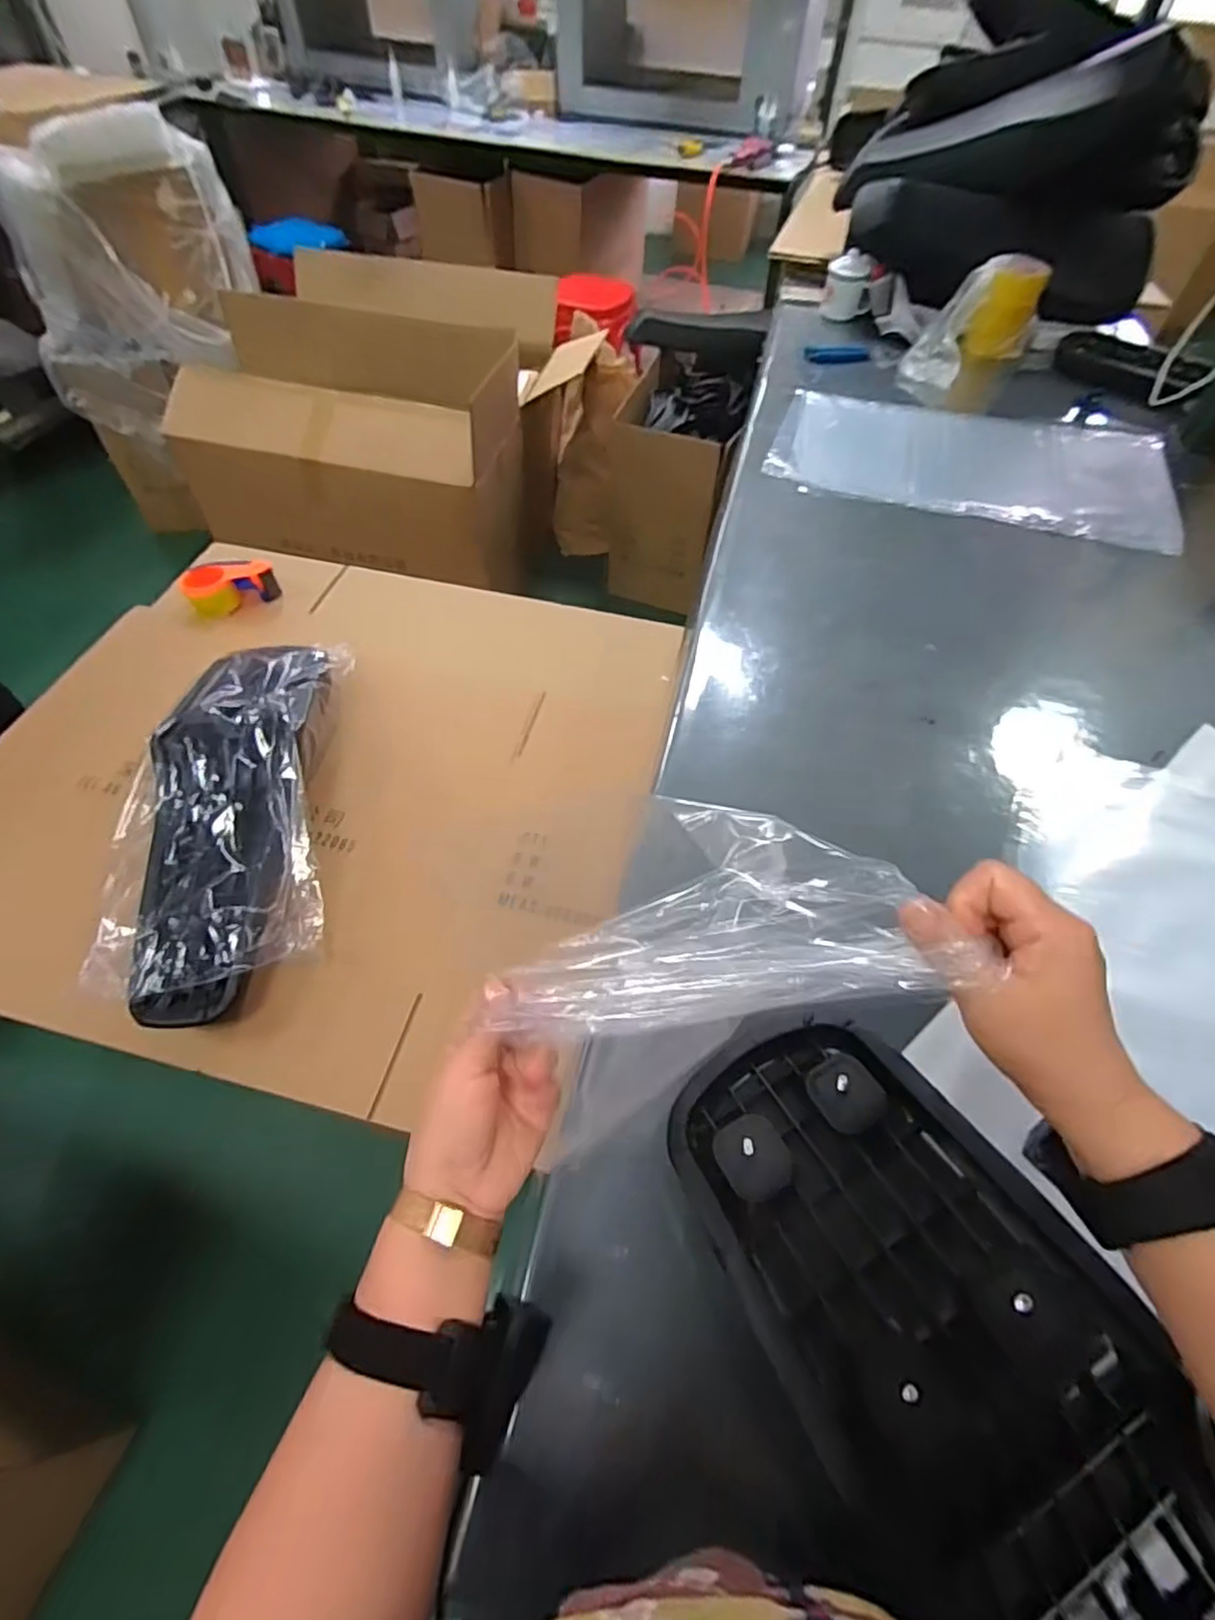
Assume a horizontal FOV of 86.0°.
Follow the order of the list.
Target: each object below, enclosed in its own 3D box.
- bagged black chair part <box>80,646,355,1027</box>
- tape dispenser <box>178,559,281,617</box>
[{"bbox_3d":[-0.519,-0.004,0.888,0.253,0.125,0.561,-6,57,-6],"label":"bagged black chair part"},{"bbox_3d":[-0.688,-0.412,1.191,0.152,0.061,0.076,-22,60,-16],"label":"tape dispenser"}]

